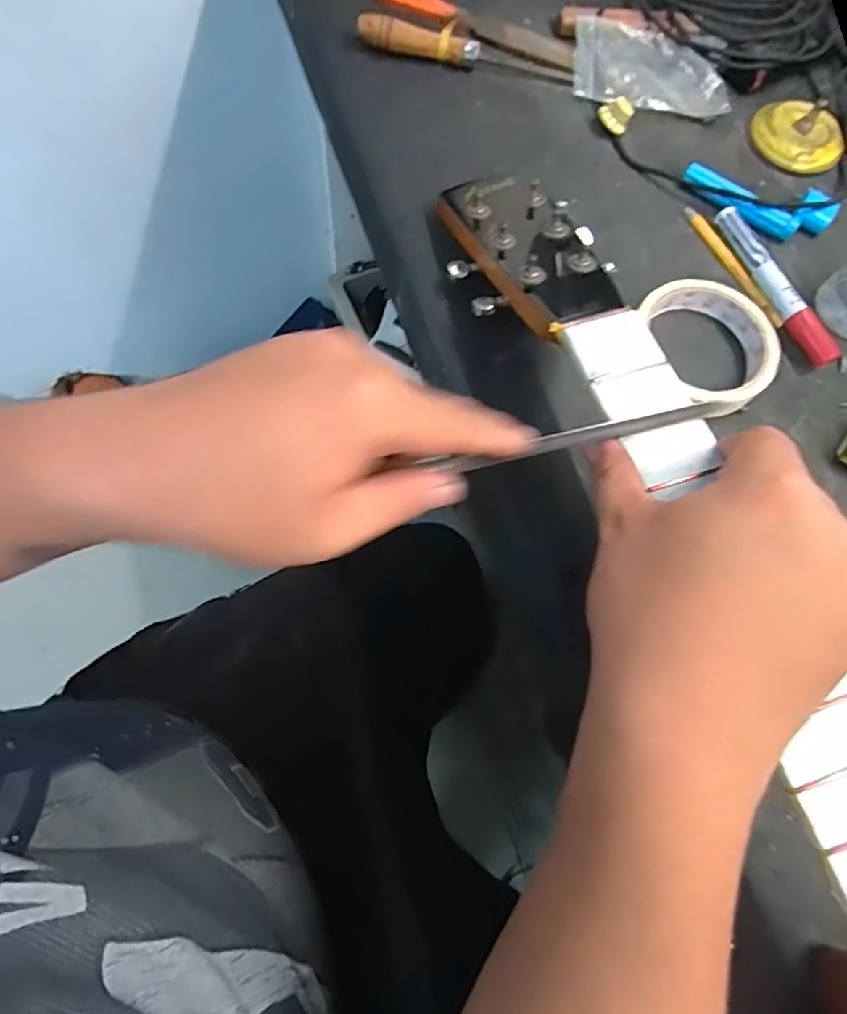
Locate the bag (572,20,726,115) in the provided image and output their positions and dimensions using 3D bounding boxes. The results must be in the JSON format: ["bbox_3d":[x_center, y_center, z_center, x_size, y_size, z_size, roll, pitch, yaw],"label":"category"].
[{"bbox_3d":[0.178,-0.347,0.447,0.118,0.011,0.079,9,72,-1],"label":"bag"}]

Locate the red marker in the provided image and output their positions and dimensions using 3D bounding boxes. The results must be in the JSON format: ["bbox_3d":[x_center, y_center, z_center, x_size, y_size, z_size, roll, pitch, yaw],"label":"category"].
[{"bbox_3d":[0.242,-0.154,0.395,0.017,0.017,0.132,-20,75,-10],"label":"red marker"}]

